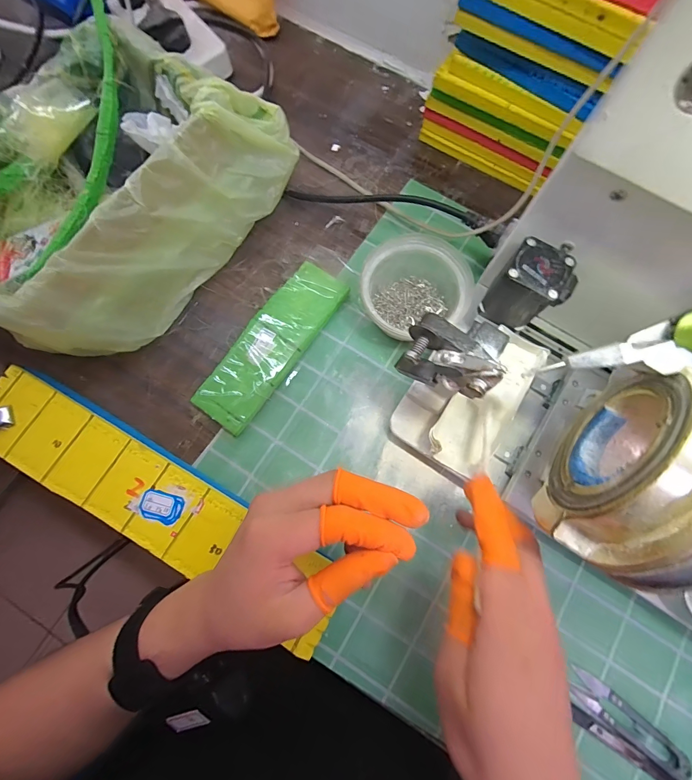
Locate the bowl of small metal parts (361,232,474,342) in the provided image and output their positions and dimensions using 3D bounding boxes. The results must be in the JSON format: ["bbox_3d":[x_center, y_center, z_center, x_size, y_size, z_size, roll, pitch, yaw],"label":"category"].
[{"bbox_3d":[0.061,-0.097,0.345,0.095,0.054,0.093,0,76,0],"label":"bowl of small metal parts"}]

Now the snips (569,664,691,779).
[{"bbox_3d":[0.224,0.264,0.286,0.095,0.008,0.023,36,78,8],"label":"snips"}]

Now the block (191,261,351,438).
[{"bbox_3d":[-0.070,-0.044,0.348,0.056,0.015,0.177,34,78,8],"label":"block"}]

